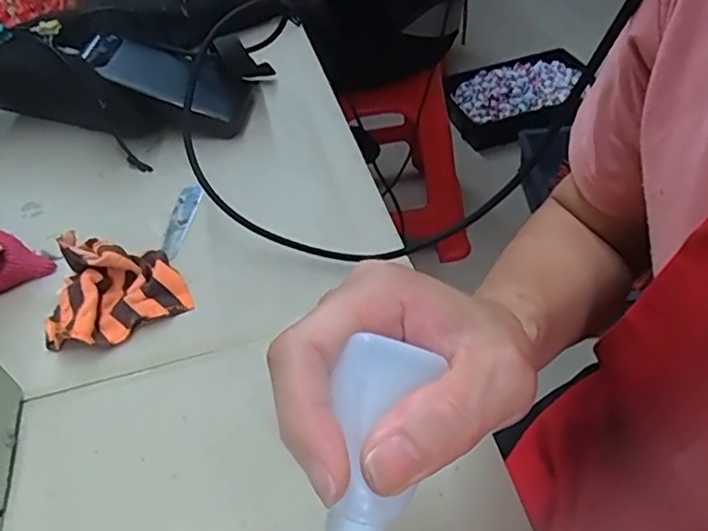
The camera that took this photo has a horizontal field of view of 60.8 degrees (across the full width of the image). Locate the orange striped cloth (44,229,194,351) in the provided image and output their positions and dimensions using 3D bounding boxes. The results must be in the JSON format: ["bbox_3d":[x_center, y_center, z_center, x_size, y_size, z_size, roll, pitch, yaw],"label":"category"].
[{"bbox_3d":[-0.180,0.011,0.437,0.095,0.034,0.095,-28,48,-19],"label":"orange striped cloth"}]

